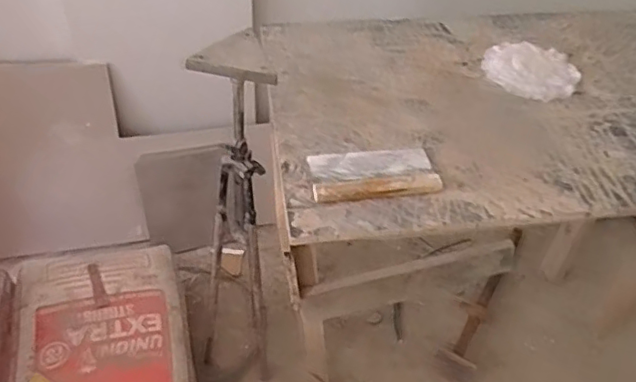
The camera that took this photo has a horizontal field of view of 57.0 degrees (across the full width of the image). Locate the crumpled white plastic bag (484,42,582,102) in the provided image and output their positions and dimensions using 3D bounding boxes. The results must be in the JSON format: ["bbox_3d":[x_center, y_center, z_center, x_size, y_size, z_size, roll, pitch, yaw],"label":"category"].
[{"bbox_3d":[0.410,-0.234,1.135,0.174,0.019,0.160,24,50,17],"label":"crumpled white plastic bag"}]

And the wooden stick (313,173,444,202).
[{"bbox_3d":[0.094,-0.004,0.910,0.201,0.014,0.034,-5,48,-9],"label":"wooden stick"}]

